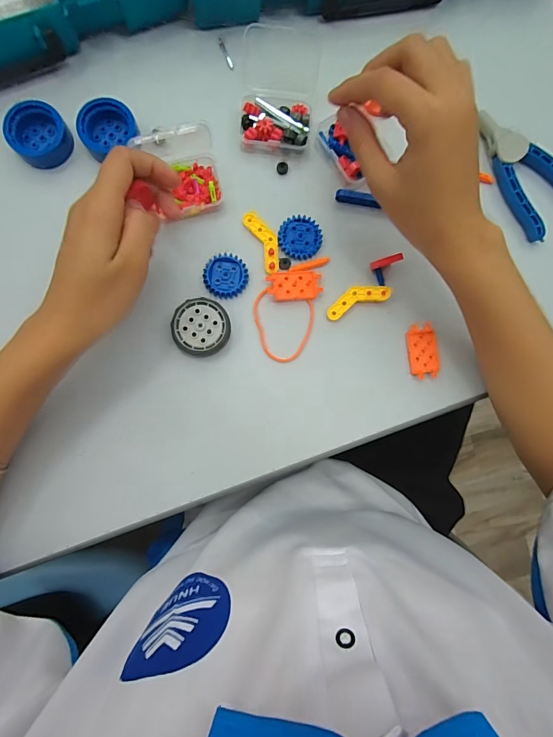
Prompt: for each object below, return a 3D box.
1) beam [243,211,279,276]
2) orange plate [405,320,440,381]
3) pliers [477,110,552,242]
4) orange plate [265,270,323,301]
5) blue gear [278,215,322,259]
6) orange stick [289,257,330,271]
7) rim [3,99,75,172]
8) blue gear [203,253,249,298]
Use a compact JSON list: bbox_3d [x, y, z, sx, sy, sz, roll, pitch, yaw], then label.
[{"bbox_3d":[-0.010,-0.116,0.333,0.021,0.005,0.058,-24,90,-5],"label":"beam"},{"bbox_3d":[0.134,-0.016,0.336,0.027,0.006,0.049,-8,89,-5],"label":"orange plate"},{"bbox_3d":[0.235,-0.187,0.341,0.063,0.013,0.123,-29,90,-5],"label":"pliers"},{"bbox_3d":[0.016,-0.074,0.330,0.048,0.006,0.026,-4,88,-5],"label":"orange plate"},{"bbox_3d":[0.022,-0.120,0.333,0.038,0.004,0.039,-1,88,-5],"label":"blue gear"},{"bbox_3d":[0.031,-0.094,0.335,0.037,0.004,0.007,-16,89,-5],"label":"orange stick"},{"bbox_3d":[-0.205,-0.201,0.319,0.044,0.026,0.047,0,88,-4],"label":"rim"},{"bbox_3d":[-0.045,-0.083,0.328,0.038,0.004,0.038,0,88,-4],"label":"blue gear"}]

